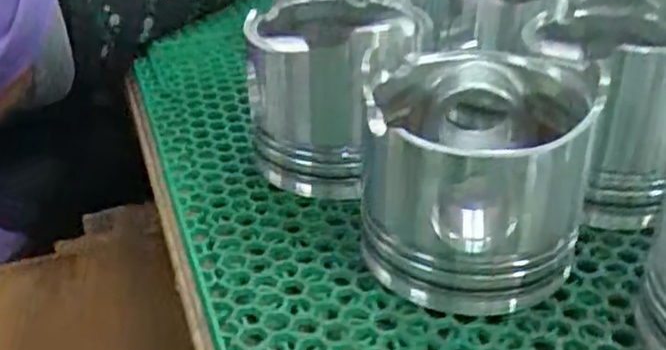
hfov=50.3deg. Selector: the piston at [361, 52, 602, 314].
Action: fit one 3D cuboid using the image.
[{"bbox_3d":[0.058,-0.001,0.298,0.087,0.082,0.082,-2,32,1],"label":"piston"}]

